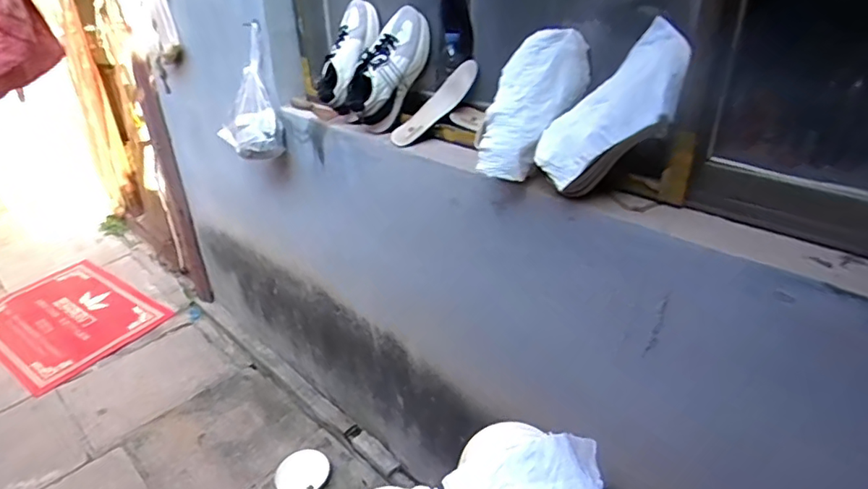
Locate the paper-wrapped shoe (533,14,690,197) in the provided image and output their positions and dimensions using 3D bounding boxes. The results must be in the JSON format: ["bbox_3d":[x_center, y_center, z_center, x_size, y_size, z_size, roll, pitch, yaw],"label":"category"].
[{"bbox_3d":[0.282,-0.197,0.821,0.098,0.276,0.138,34,21,-22],"label":"paper-wrapped shoe"}]

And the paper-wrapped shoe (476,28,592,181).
[{"bbox_3d":[0.156,-0.238,0.914,0.115,0.262,0.093,32,4,43],"label":"paper-wrapped shoe"}]

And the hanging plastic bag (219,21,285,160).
[{"bbox_3d":[-0.490,-0.388,1.412,0.149,0.323,0.161,-13,32,-19],"label":"hanging plastic bag"}]

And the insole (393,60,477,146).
[{"bbox_3d":[0.008,-0.300,1.159,0.234,0.050,0.084,-39,21,21],"label":"insole"}]

